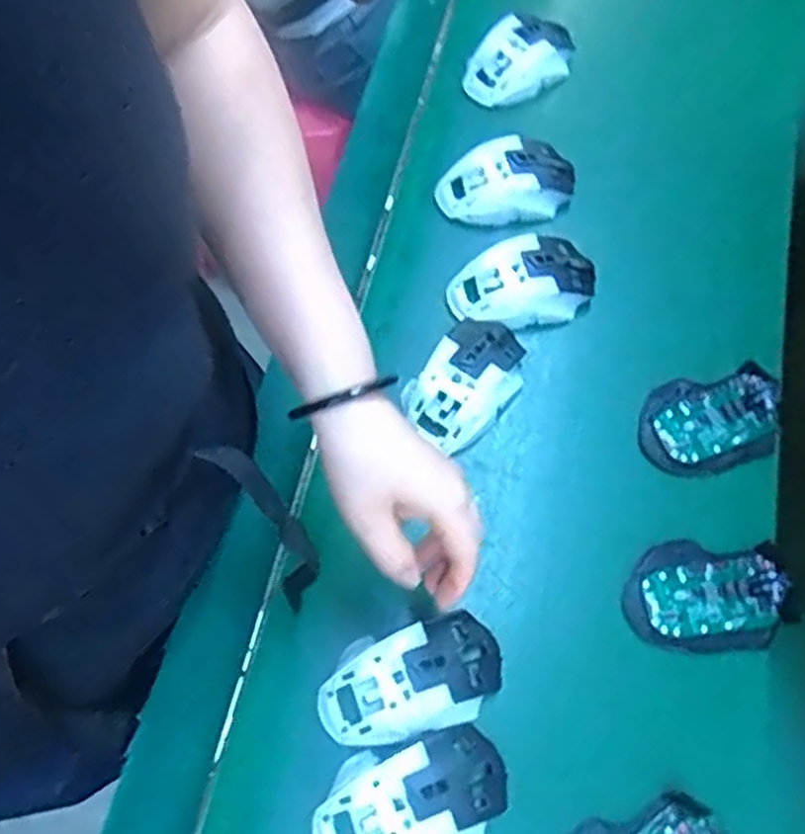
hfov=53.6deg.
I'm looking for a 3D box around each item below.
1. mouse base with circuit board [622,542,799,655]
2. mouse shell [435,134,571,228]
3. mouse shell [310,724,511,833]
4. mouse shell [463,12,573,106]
[{"bbox_3d":[0.204,0.118,0.533,0.104,0.021,0.073,-3,66,-4],"label":"mouse base with circuit board"},{"bbox_3d":[0.086,-0.194,0.659,0.110,0.033,0.062,-13,67,-8],"label":"mouse shell"},{"bbox_3d":[0.005,0.227,0.470,0.117,0.036,0.064,-14,67,-9],"label":"mouse shell"},{"bbox_3d":[0.109,-0.324,0.717,0.109,0.039,0.076,-38,73,-17],"label":"mouse shell"}]

